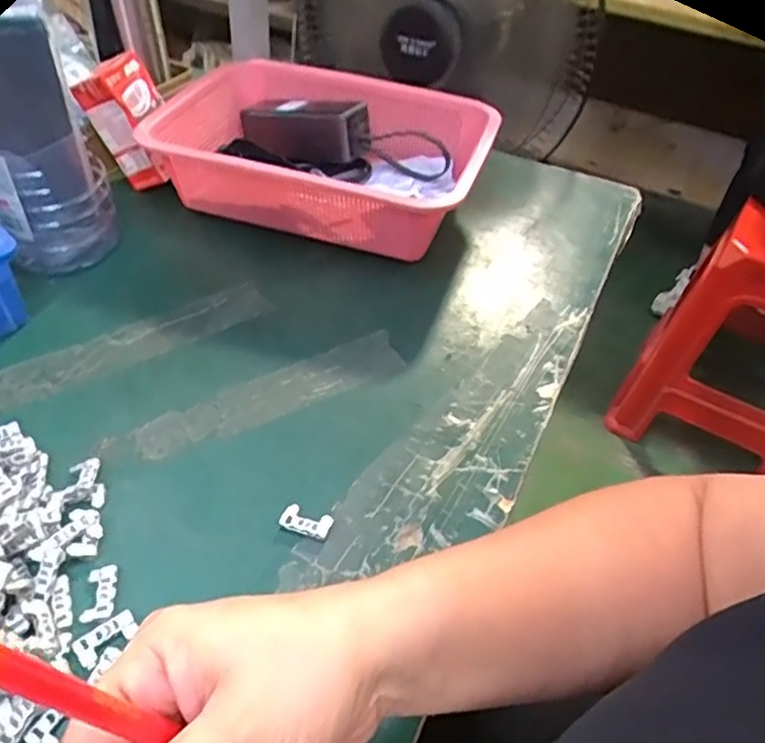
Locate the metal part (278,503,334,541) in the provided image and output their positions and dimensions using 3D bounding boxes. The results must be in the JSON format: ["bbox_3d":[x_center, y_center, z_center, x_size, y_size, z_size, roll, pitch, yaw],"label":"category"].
[{"bbox_3d":[-0.046,0.090,0.389,0.030,0.006,0.018,13,45,7],"label":"metal part"}]

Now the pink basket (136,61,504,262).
[{"bbox_3d":[-0.052,-0.212,0.627,0.299,0.090,0.225,16,45,10],"label":"pink basket"}]

